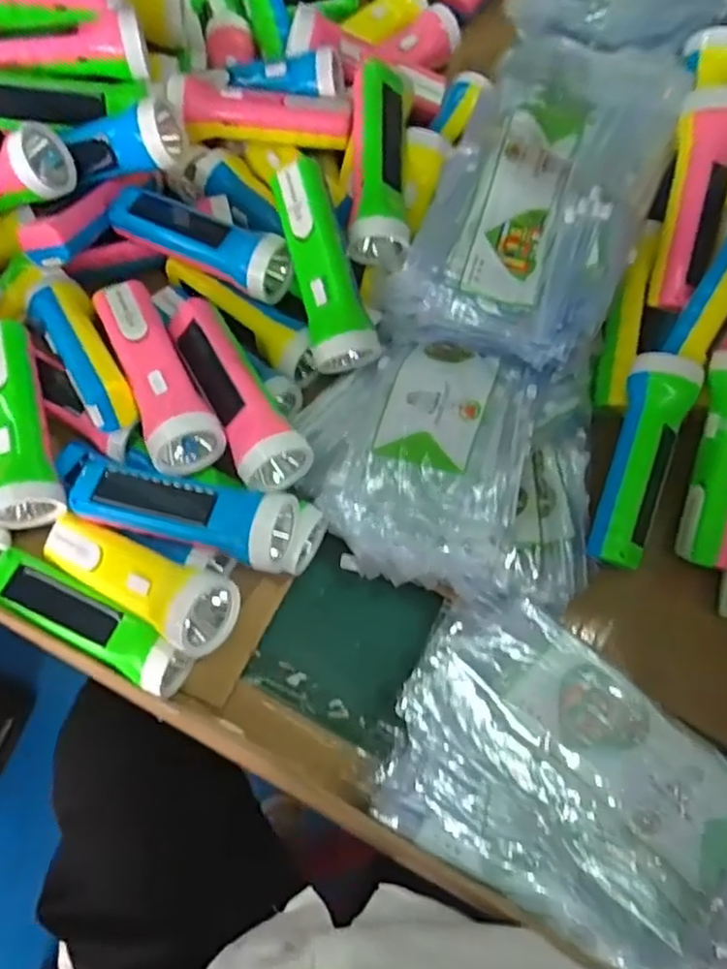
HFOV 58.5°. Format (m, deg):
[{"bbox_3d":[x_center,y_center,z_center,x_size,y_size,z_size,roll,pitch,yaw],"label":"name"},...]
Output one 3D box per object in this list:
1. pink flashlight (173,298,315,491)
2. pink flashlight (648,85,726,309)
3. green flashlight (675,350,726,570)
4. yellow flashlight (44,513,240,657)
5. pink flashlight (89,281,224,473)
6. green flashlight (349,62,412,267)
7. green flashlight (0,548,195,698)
[{"bbox_3d":[-0.099,-0.072,0.490,0.051,0.043,0.165,-30,72,-13],"label":"pink flashlight"},{"bbox_3d":[0.268,-0.228,0.518,0.052,0.041,0.167,11,99,3],"label":"pink flashlight"},{"bbox_3d":[0.283,-0.018,0.499,0.047,0.037,0.167,10,98,2],"label":"green flashlight"},{"bbox_3d":[-0.168,0.065,0.463,0.163,0.052,0.051,20,73,24],"label":"yellow flashlight"},{"bbox_3d":[-0.159,-0.091,0.494,0.055,0.039,0.174,-23,71,-11],"label":"pink flashlight"},{"bbox_3d":[0.016,-0.282,0.552,0.048,0.047,0.169,2,73,0],"label":"green flashlight"},{"bbox_3d":[-0.204,0.098,0.477,0.161,0.047,0.045,28,70,9],"label":"green flashlight"}]

